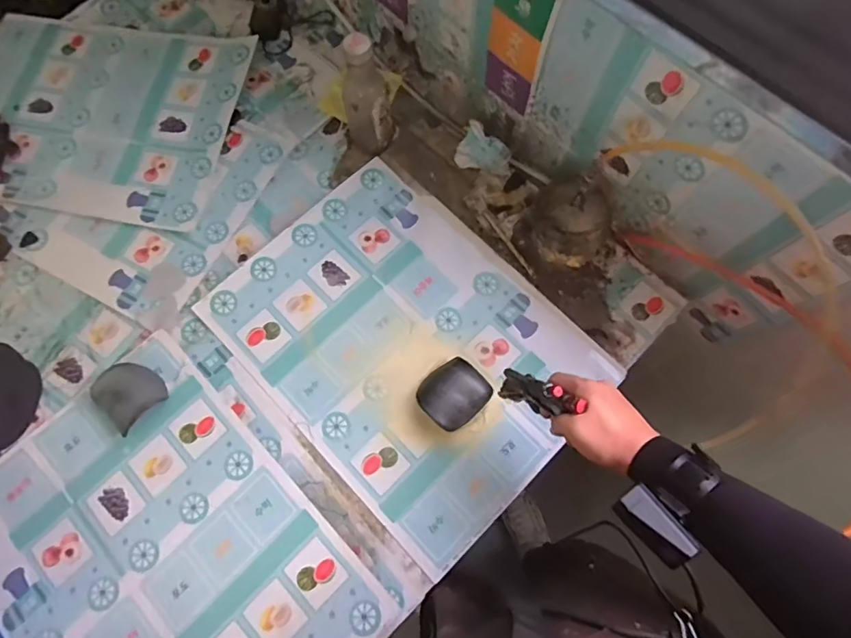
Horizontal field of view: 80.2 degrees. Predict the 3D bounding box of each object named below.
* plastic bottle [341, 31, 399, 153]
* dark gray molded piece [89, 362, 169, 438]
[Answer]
[{"bbox_3d":[-0.089,-0.337,0.773,0.074,0.201,0.059,-6,71,1],"label":"plastic bottle"},{"bbox_3d":[-0.426,0.105,0.719,0.093,0.040,0.087,40,77,14],"label":"dark gray molded piece"}]

